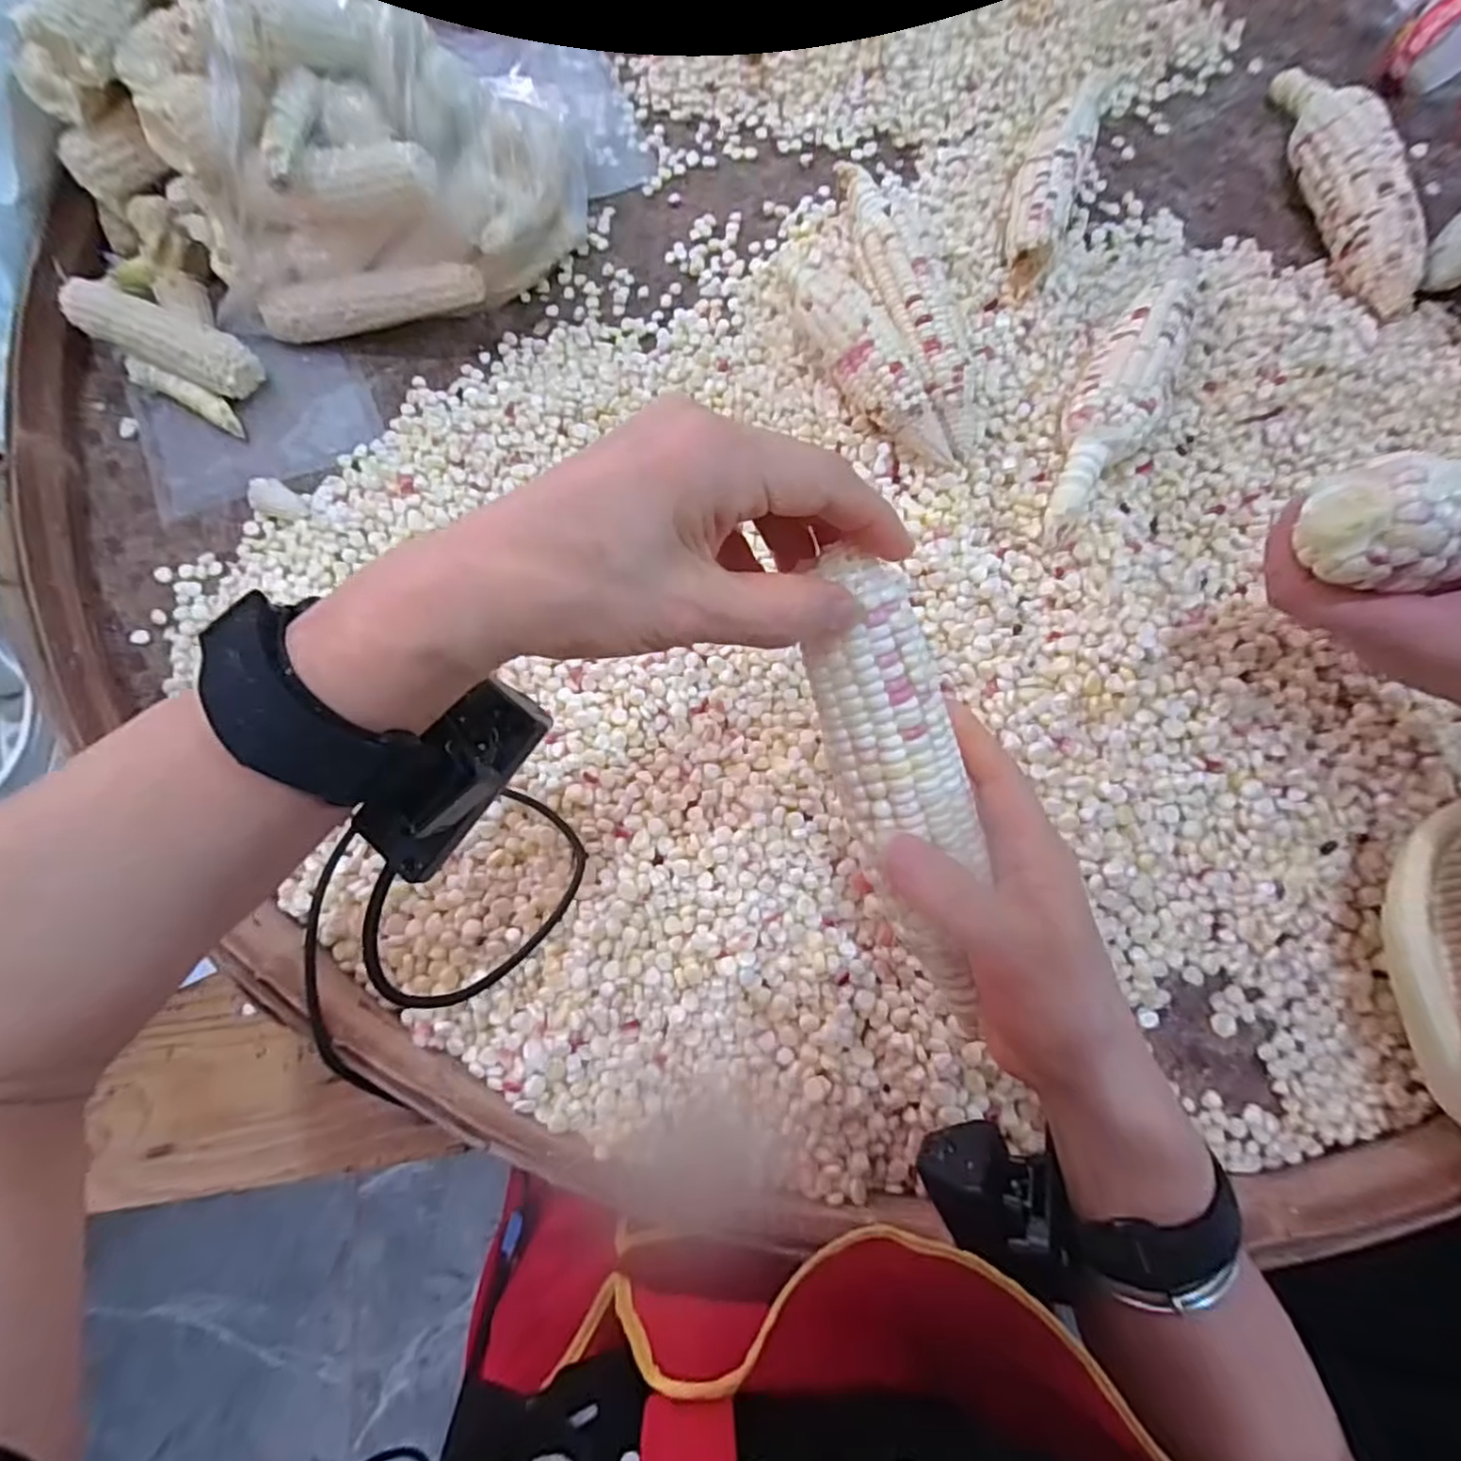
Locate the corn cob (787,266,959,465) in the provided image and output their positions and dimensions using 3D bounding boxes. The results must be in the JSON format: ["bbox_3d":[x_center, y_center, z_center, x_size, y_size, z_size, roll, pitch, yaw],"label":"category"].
[{"bbox_3d":[0.082,-0.236,0.426,0.047,0.044,0.170,-25,75,-4],"label":"corn cob"}]

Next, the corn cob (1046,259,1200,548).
[{"bbox_3d":[0.244,-0.216,0.417,0.051,0.041,0.229,30,78,10],"label":"corn cob"}]

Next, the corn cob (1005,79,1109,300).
[{"bbox_3d":[0.221,-0.379,0.476,0.045,0.040,0.171,20,74,8],"label":"corn cob"}]

